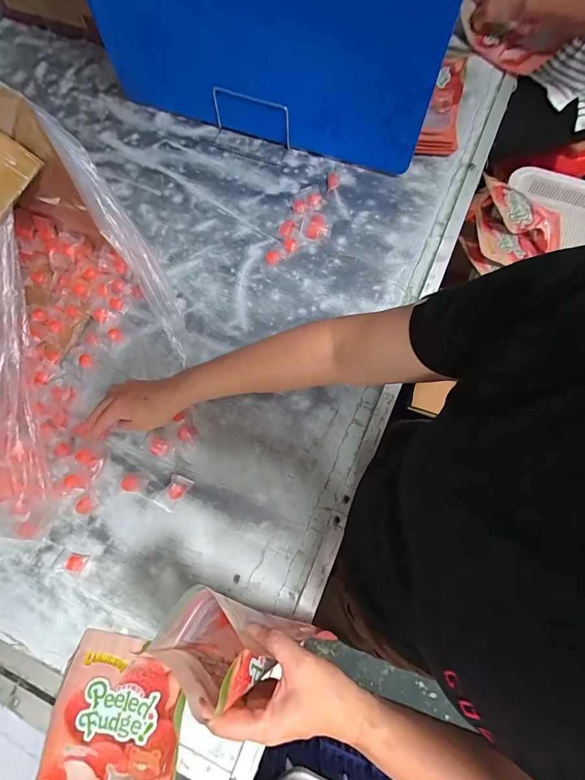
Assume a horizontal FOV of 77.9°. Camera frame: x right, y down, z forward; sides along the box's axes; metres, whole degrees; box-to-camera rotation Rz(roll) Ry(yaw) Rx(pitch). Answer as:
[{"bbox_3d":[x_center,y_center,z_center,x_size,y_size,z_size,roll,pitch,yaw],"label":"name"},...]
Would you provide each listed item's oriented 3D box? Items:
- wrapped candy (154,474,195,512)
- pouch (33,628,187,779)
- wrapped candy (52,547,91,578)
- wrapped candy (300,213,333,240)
[{"bbox_3d":[-0.173,0.148,0.525,0.030,0.017,0.054,37,78,11],"label":"wrapped candy"},{"bbox_3d":[-0.225,0.456,0.426,0.167,0.043,0.272,3,74,2],"label":"pouch"},{"bbox_3d":[-0.313,0.241,0.506,0.043,0.013,0.030,19,75,7],"label":"wrapped candy"},{"bbox_3d":[0.043,-0.292,0.646,0.053,0.019,0.051,7,74,4],"label":"wrapped candy"}]

